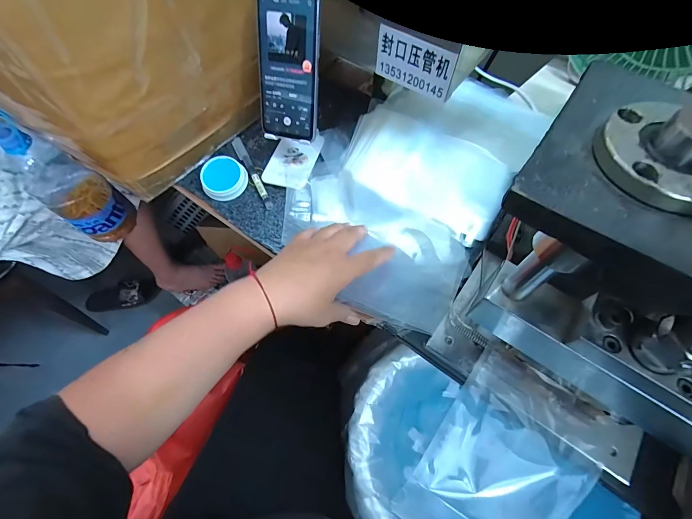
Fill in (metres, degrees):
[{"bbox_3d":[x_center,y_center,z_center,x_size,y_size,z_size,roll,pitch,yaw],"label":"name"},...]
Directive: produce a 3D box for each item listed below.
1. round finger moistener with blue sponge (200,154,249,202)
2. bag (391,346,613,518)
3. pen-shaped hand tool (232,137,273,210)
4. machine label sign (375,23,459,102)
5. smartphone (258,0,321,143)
[{"bbox_3d":[-0.173,-0.114,0.469,0.054,0.030,0.056,0,62,0],"label":"round finger moistener with blue sponge"},{"bbox_3d":[0.143,0.184,0.298,0.123,0.034,0.171,34,68,16],"label":"bag"},{"bbox_3d":[-0.139,-0.130,0.486,0.015,0.010,0.145,-24,65,-12],"label":"pen-shaped hand tool"},{"bbox_3d":[0.082,-0.235,0.400,0.099,0.056,0.008,30,66,15],"label":"machine label sign"},{"bbox_3d":[-0.070,-0.233,0.410,0.075,0.160,0.008,10,35,5],"label":"smartphone"}]

